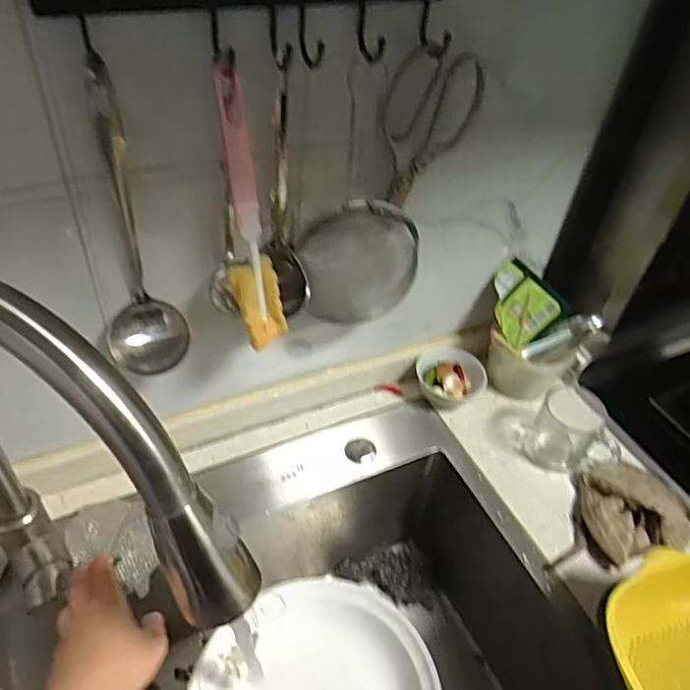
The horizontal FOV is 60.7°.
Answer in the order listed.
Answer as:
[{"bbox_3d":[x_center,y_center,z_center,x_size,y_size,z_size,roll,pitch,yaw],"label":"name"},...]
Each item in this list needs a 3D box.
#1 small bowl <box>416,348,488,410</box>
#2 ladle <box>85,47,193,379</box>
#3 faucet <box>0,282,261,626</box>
[{"bbox_3d":[0.133,0.046,0.763,0.086,0.043,0.079,3,44,-3],"label":"small bowl"},{"bbox_3d":[-0.168,-0.083,0.460,0.066,0.251,0.055,-13,47,-19],"label":"ladle"},{"bbox_3d":[-0.178,0.107,0.385,0.266,0.331,0.048,23,46,17],"label":"faucet"}]

